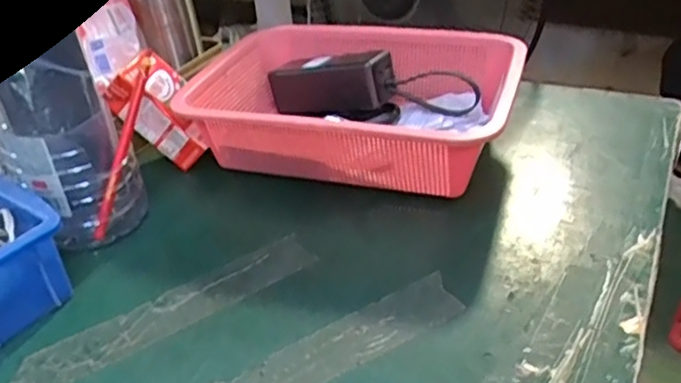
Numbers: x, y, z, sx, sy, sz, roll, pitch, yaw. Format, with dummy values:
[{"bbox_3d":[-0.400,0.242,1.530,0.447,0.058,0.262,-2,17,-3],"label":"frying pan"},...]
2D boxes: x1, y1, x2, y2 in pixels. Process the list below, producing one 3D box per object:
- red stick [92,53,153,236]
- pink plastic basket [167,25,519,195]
[{"bbox_3d":[-0.184,-0.037,0.526,0.015,0.156,0.009,13,-4,25],"label":"red stick"},{"bbox_3d":[0.021,-0.084,0.615,0.286,0.094,0.212,10,36,21],"label":"pink plastic basket"}]

